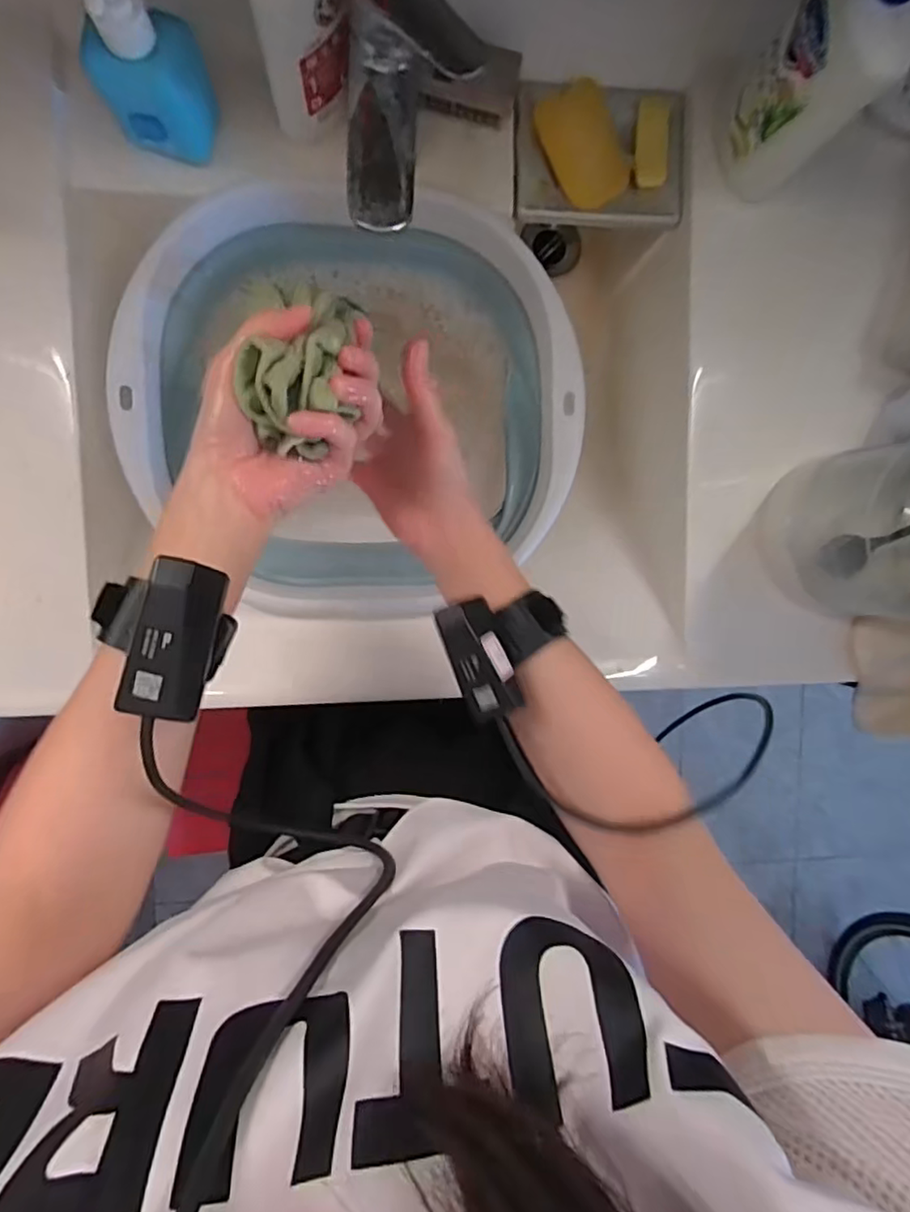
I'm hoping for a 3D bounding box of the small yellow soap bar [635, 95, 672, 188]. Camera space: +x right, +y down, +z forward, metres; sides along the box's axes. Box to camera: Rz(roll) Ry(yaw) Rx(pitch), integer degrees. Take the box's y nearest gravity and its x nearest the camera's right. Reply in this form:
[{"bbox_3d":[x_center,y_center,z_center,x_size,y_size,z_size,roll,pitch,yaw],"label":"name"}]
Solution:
[{"bbox_3d":[0.159,-0.372,0.490,0.024,0.017,0.062,-3,95,-6],"label":"small yellow soap bar"}]

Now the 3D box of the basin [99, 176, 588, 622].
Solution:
[{"bbox_3d":[-0.080,-0.155,0.505,0.348,0.078,0.319,16,92,-8],"label":"basin"}]

